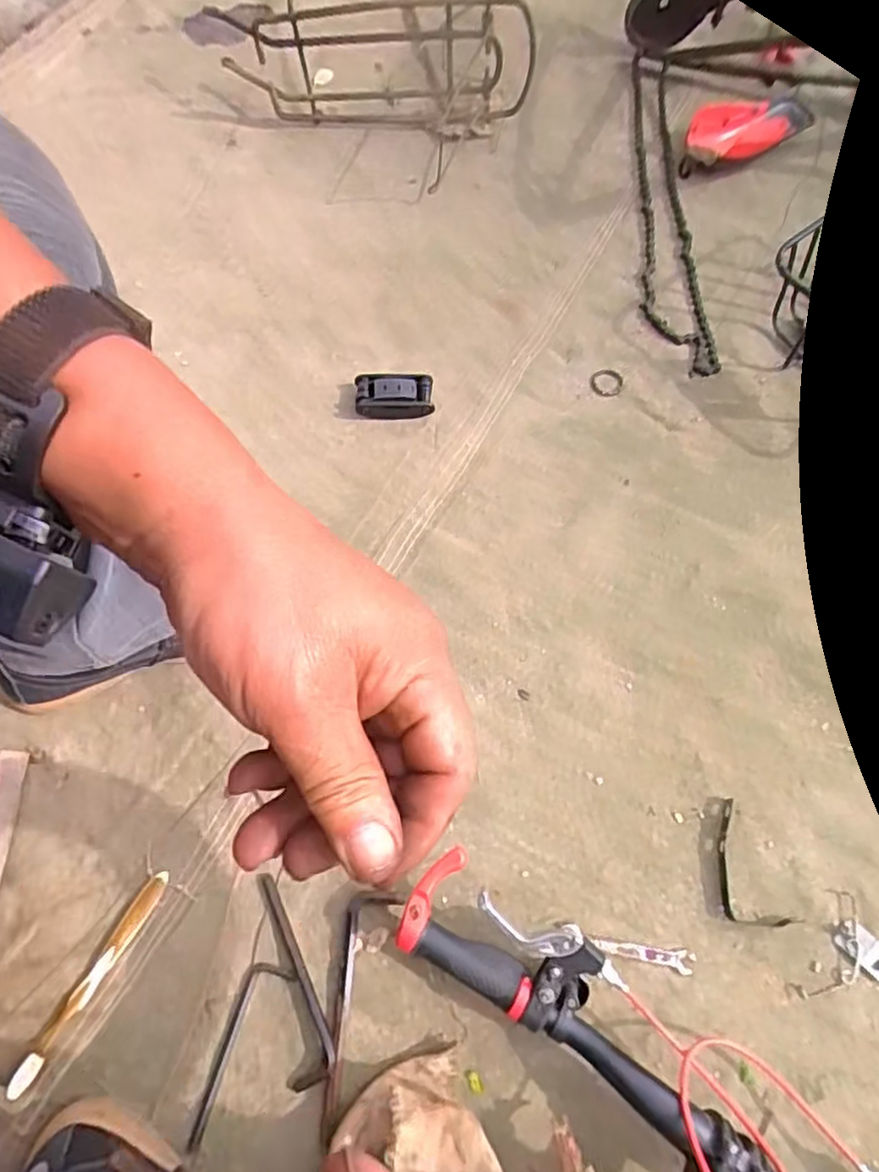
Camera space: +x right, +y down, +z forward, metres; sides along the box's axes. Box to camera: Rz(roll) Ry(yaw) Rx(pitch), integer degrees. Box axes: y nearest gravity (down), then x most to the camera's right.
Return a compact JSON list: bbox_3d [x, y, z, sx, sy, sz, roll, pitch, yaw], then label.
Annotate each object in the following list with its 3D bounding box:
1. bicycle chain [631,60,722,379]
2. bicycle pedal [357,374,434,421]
[{"bbox_3d":[0.263,-0.453,0.804,0.075,0.014,0.448,-2,76,-6],"label":"bicycle chain"},{"bbox_3d":[-0.051,-0.212,0.746,0.085,0.028,0.049,3,72,1],"label":"bicycle pedal"}]

